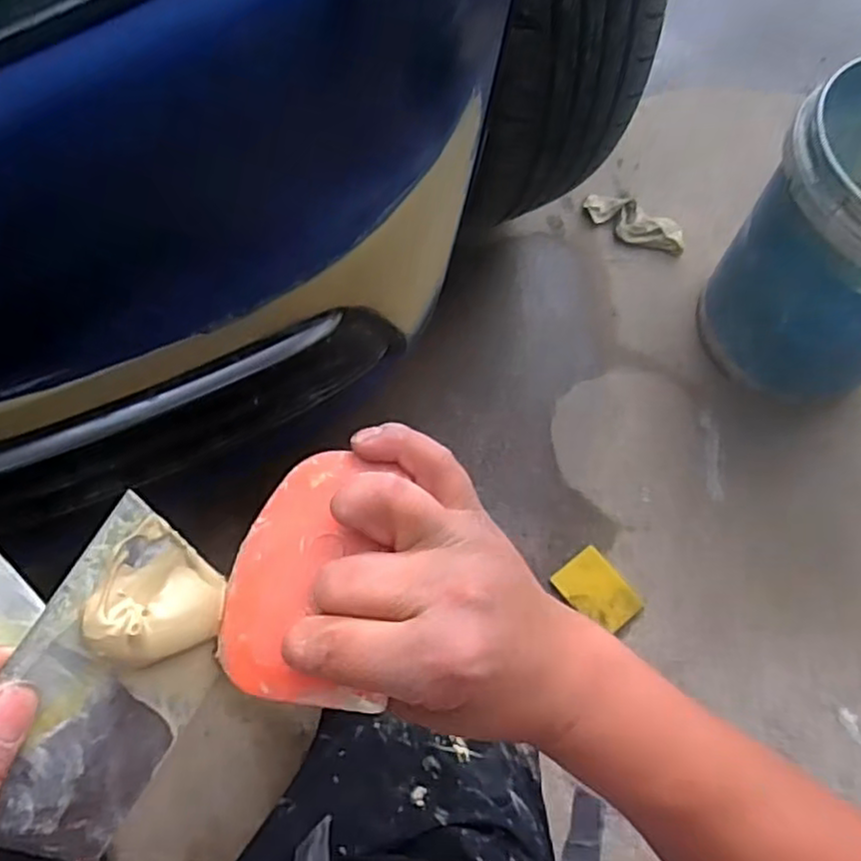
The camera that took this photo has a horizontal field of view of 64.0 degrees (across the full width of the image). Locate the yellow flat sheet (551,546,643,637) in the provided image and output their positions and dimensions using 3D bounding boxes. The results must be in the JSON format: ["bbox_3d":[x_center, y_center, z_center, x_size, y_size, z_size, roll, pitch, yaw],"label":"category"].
[{"bbox_3d":[0.216,0.209,0.887,0.076,0.011,0.102,-37,80,-14],"label":"yellow flat sheet"}]

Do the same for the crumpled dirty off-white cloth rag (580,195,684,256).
[{"bbox_3d":[0.331,-0.336,1.124,0.172,0.027,0.062,35,71,14],"label":"crumpled dirty off-white cloth rag"}]

